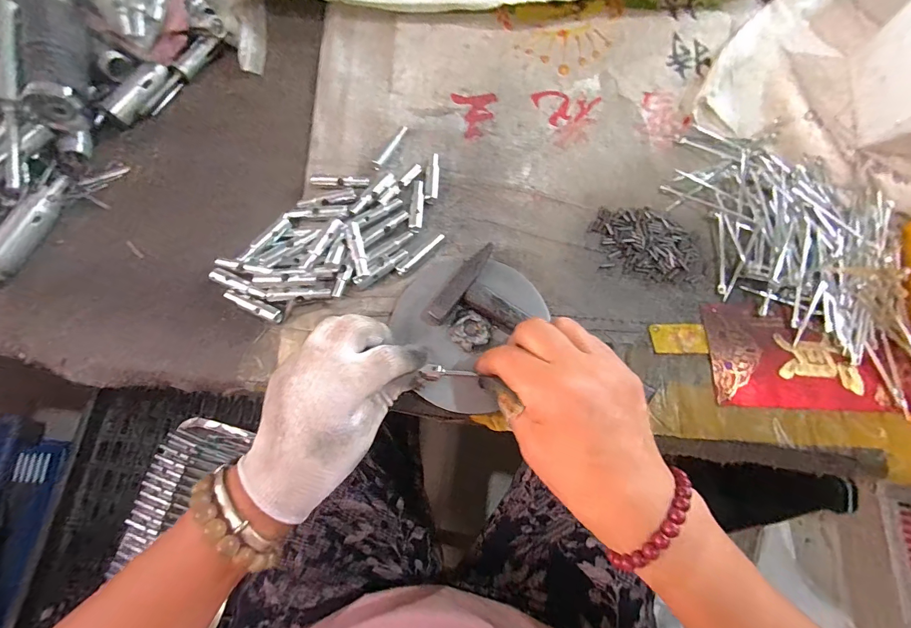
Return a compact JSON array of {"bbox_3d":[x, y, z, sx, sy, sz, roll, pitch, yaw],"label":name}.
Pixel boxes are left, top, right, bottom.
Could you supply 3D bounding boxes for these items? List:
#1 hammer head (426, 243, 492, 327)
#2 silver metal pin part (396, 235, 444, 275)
[{"bbox_3d":[0.005,-0.024,0.313,0.018,0.015,0.078,38,77,10],"label":"hammer head"},{"bbox_3d":[-0.029,-0.052,0.335,0.052,0.004,0.008,-40,78,-11],"label":"silver metal pin part"}]

